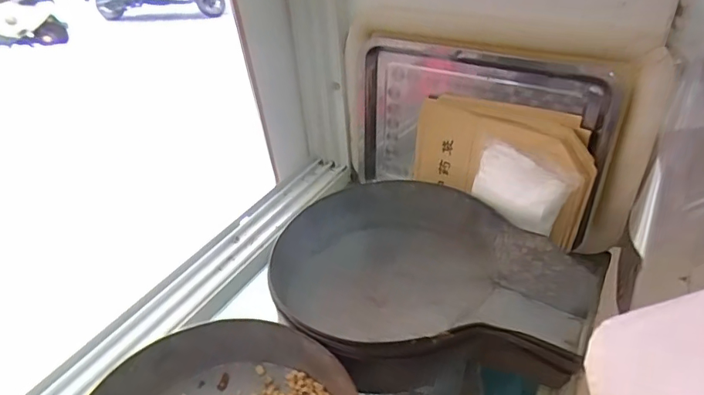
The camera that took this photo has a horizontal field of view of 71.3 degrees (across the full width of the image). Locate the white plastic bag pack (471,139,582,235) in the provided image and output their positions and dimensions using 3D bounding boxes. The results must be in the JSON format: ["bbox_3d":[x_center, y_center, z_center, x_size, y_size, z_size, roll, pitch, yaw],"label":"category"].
[{"bbox_3d":[0.199,-0.007,0.595,0.051,0.084,0.119,-31,42,-31],"label":"white plastic bag pack"}]

